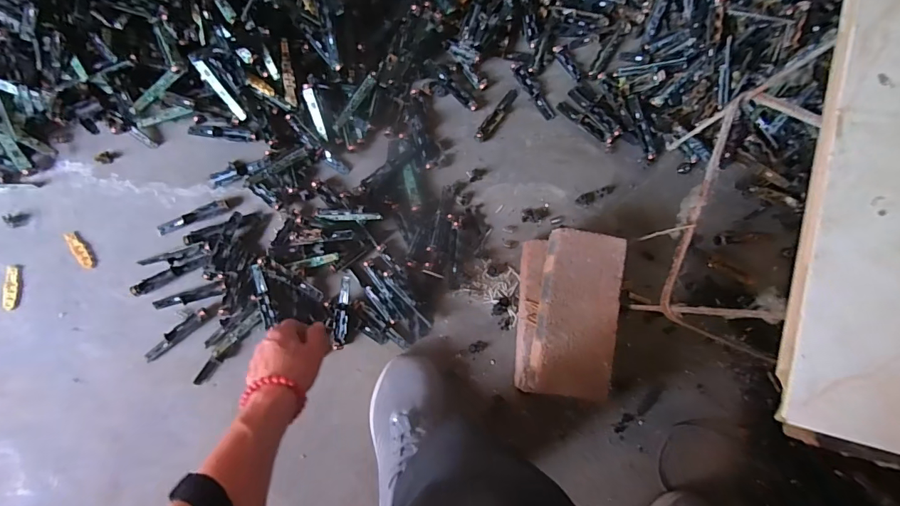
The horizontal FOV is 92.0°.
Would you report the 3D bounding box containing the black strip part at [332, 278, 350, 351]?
[{"bbox_3d":[-0.161,0.089,0.644,0.021,0.021,0.106,3,83,-5],"label":"black strip part"}]

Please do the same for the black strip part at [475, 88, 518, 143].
[{"bbox_3d":[0.078,-0.227,0.712,0.019,0.004,0.105,39,84,-4],"label":"black strip part"}]

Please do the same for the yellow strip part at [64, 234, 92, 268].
[{"bbox_3d":[-0.542,-0.004,0.636,0.015,0.011,0.061,-34,88,-8],"label":"yellow strip part"}]

